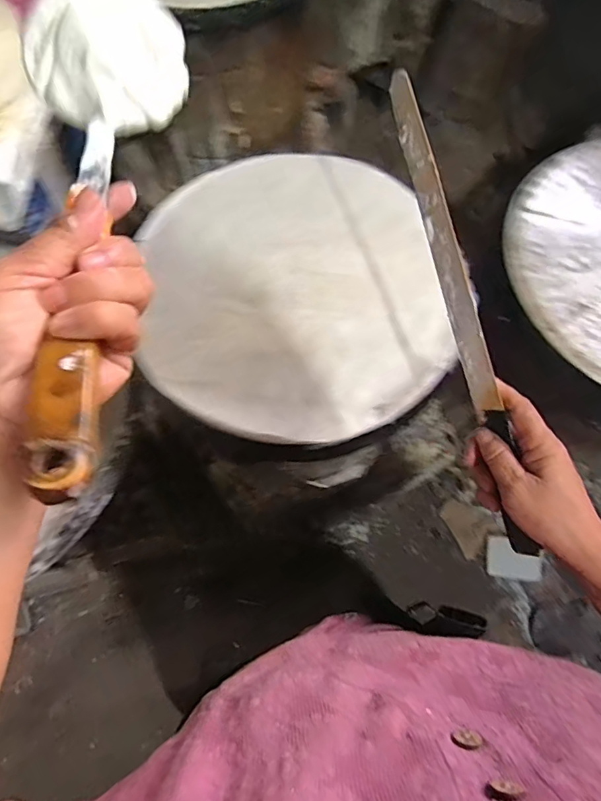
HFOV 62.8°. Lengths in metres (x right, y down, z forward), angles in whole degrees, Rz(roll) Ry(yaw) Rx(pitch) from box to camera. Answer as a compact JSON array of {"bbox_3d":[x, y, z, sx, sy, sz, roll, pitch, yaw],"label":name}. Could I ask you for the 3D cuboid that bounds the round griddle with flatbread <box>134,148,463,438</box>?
[{"bbox_3d":[-0.010,-0.129,0.548,0.313,0.032,0.344,0,69,1],"label":"round griddle with flatbread"}]

